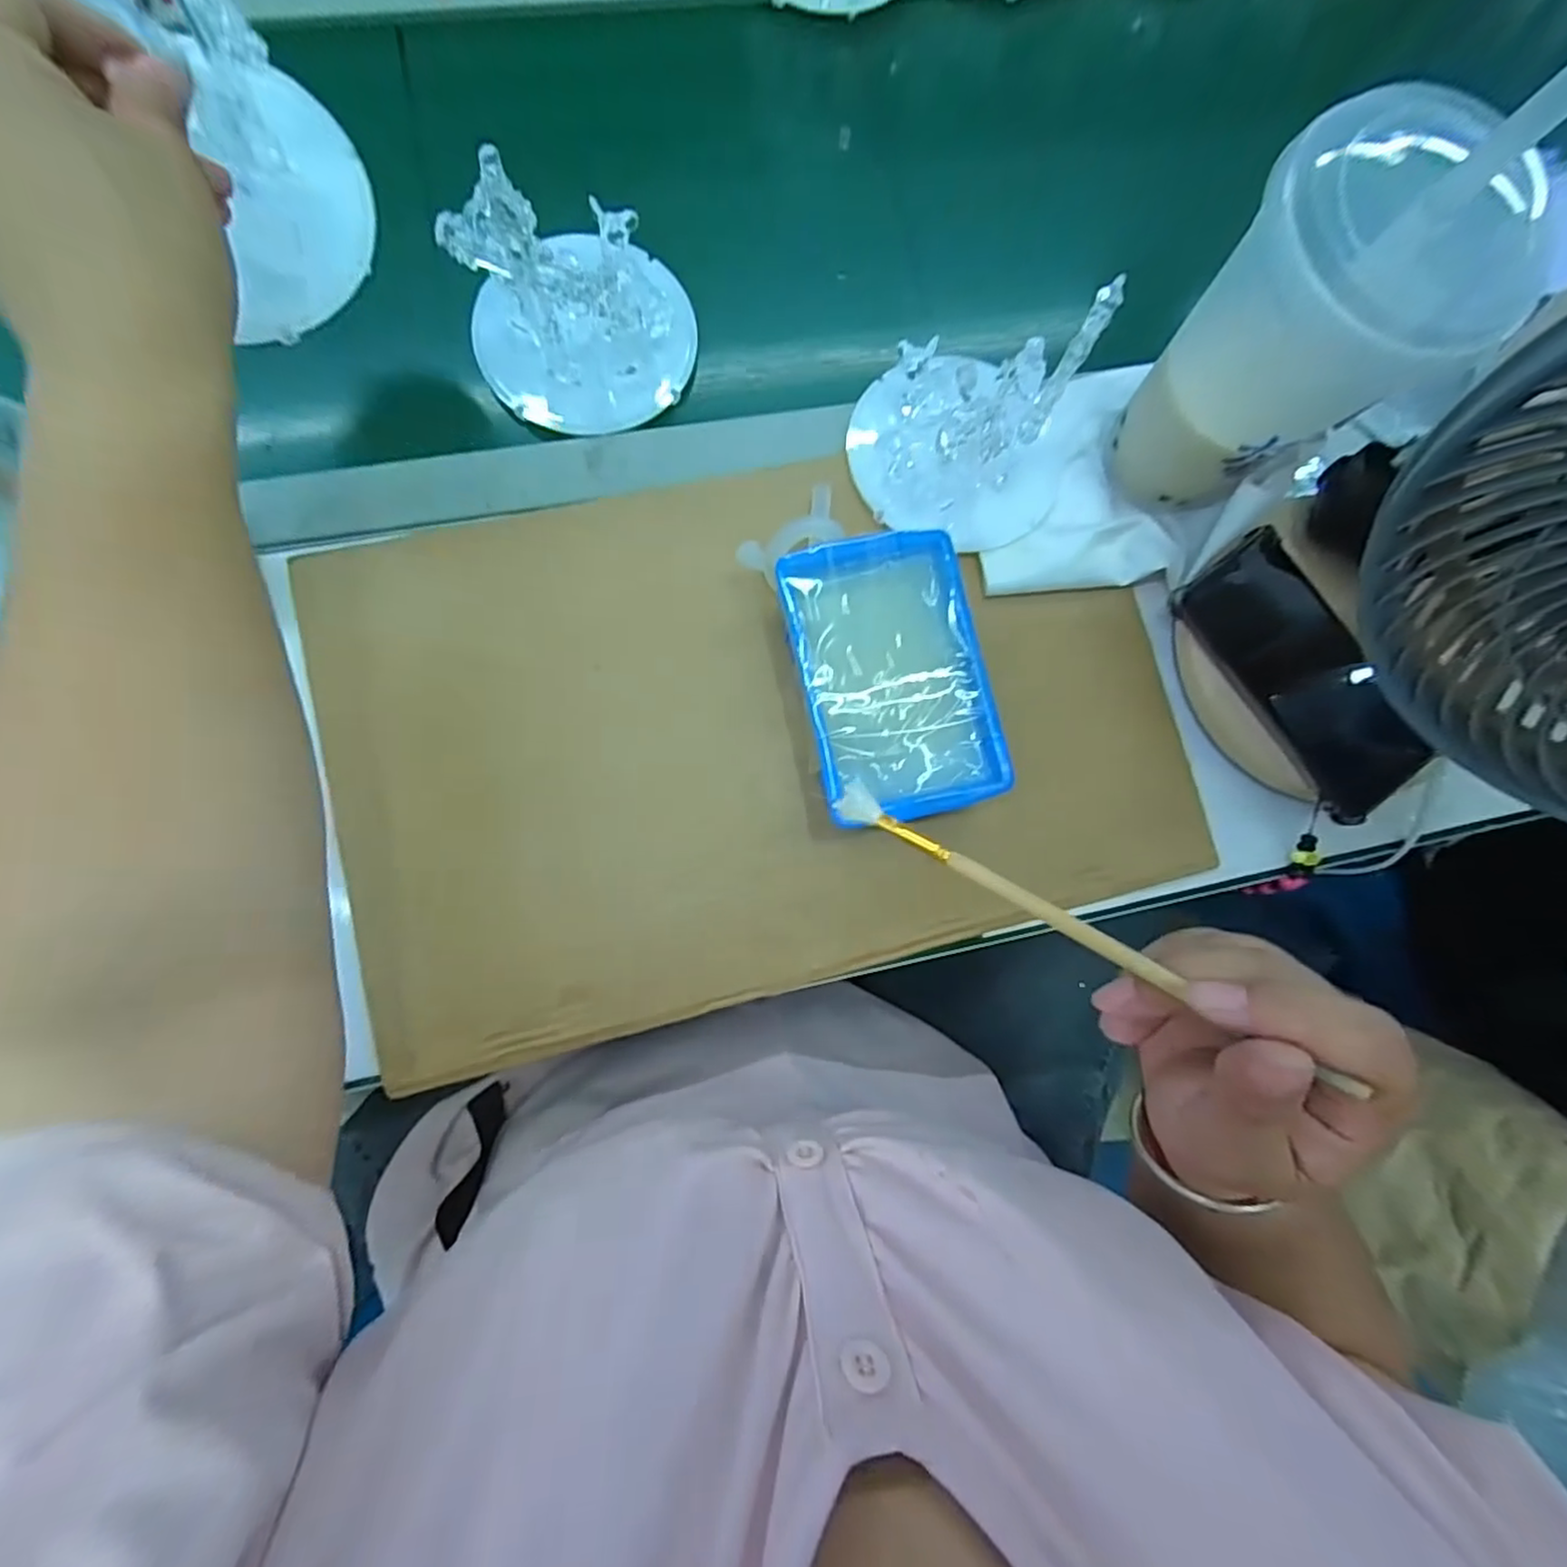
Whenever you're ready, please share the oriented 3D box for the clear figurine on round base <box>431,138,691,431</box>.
[{"bbox_3d":[-0.116,-0.272,0.378,0.121,0.069,0.114,1,83,-5],"label":"clear figurine on round base"}]

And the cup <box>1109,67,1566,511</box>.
[{"bbox_3d":[0.251,-0.218,0.321,0.102,0.194,0.106,-35,87,-8],"label":"cup"}]

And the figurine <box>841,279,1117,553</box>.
[{"bbox_3d":[0.110,-0.206,0.373,0.128,0.067,0.112,11,83,-3],"label":"figurine"}]

